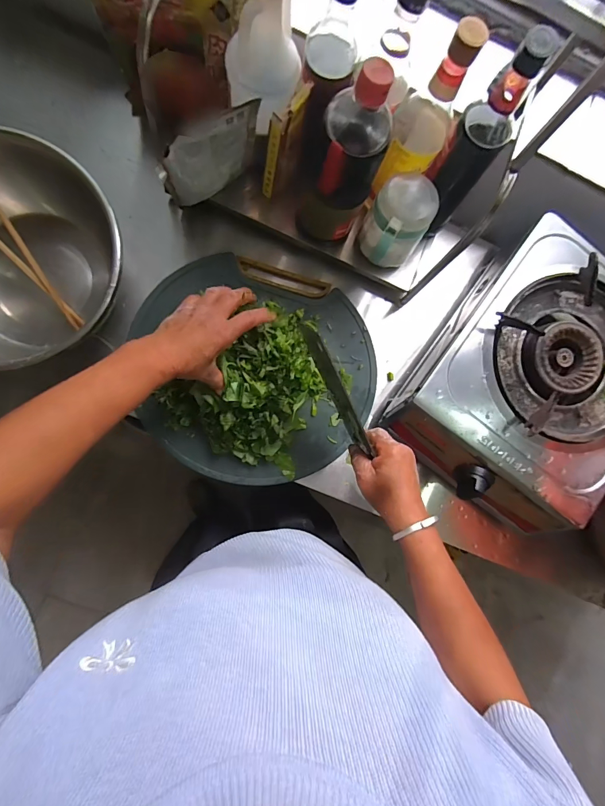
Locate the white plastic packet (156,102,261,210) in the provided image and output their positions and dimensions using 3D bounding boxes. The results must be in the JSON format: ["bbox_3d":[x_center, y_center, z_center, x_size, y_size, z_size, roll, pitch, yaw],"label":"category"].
[{"bbox_3d":[-0.115,-0.309,0.483,0.131,0.128,0.020,-30,91,-7],"label":"white plastic packet"}]

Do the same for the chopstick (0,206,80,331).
[{"bbox_3d":[-0.351,-0.188,0.489,0.011,0.010,0.202,-24,120,-7],"label":"chopstick"}]

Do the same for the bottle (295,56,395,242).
[{"bbox_3d":[0.045,-0.281,0.461,0.088,0.206,0.077,26,85,-5],"label":"bottle"}]

